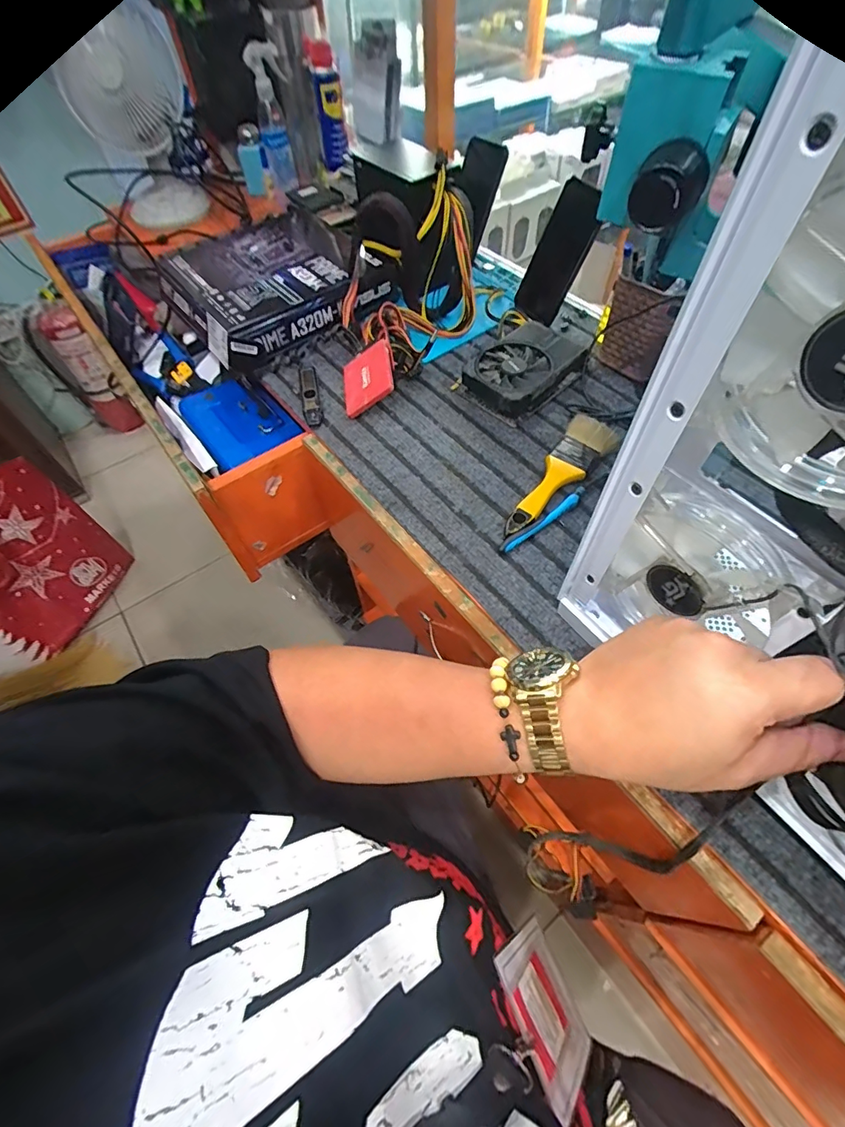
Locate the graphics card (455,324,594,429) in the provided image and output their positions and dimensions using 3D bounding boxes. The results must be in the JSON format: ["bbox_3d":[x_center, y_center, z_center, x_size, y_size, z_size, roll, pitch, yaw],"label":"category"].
[{"bbox_3d":[0.128,-0.249,0.604,0.145,0.045,0.107,-37,63,-20],"label":"graphics card"}]

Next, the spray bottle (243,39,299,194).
[{"bbox_3d":[-0.266,-0.797,0.850,0.060,0.189,0.082,-12,57,-6],"label":"spray bottle"}]

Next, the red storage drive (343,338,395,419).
[{"bbox_3d":[-0.072,-0.238,0.604,0.074,0.013,0.099,-28,56,26],"label":"red storage drive"}]

